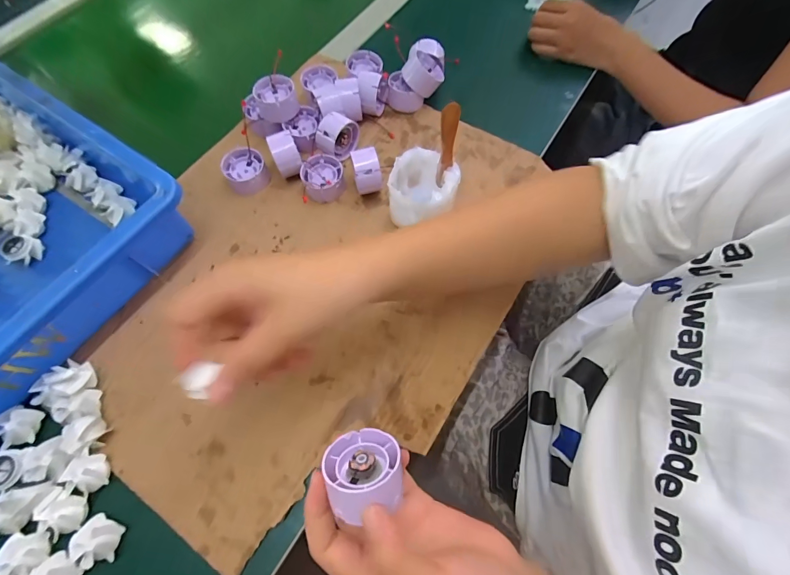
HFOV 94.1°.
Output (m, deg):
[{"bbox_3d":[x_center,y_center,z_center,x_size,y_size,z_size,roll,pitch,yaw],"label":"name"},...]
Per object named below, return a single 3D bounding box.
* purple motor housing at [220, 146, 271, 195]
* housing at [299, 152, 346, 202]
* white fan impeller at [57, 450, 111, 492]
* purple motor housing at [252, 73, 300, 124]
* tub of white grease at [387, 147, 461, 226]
[{"bbox_3d":[-0.170,-0.133,0.420,0.045,0.027,0.042,0,67,1],"label":"purple motor housing"},{"bbox_3d":[-0.081,-0.123,0.417,0.045,0.027,0.045,0,67,1],"label":"housing"},{"bbox_3d":[-0.252,0.151,0.302,0.030,0.016,0.027,14,68,7],"label":"white fan impeller"},{"bbox_3d":[-0.138,-0.218,0.429,0.045,0.033,0.043,0,67,1],"label":"purple motor housing"},{"bbox_3d":[0.027,-0.092,0.377,0.068,0.065,0.072,16,67,6],"label":"tub of white grease"}]

